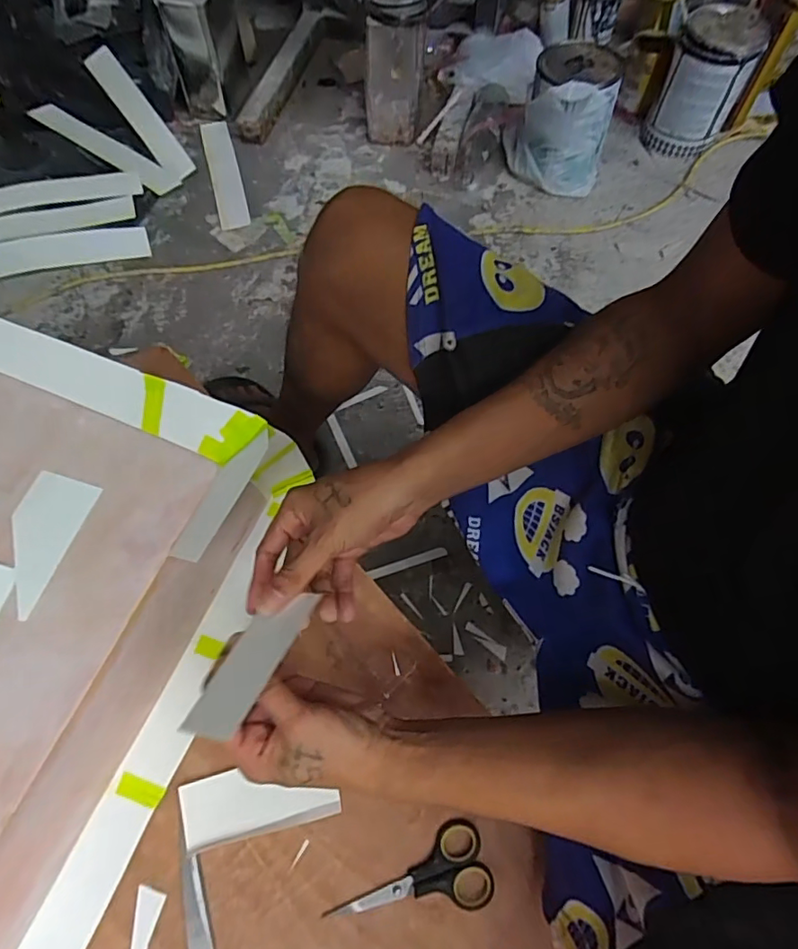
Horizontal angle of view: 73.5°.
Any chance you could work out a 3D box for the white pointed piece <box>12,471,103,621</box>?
[{"bbox_3d":[-0.292,0.052,0.430,0.057,0.005,0.109,13,65,6],"label":"white pointed piece"}]

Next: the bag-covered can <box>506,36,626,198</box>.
[{"bbox_3d":[0.325,-0.718,1.086,0.185,0.212,0.169,-4,64,-2],"label":"bag-covered can"}]

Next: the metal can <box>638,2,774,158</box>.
[{"bbox_3d":[0.637,-0.819,1.125,0.160,0.217,0.172,23,67,11],"label":"metal can"}]

